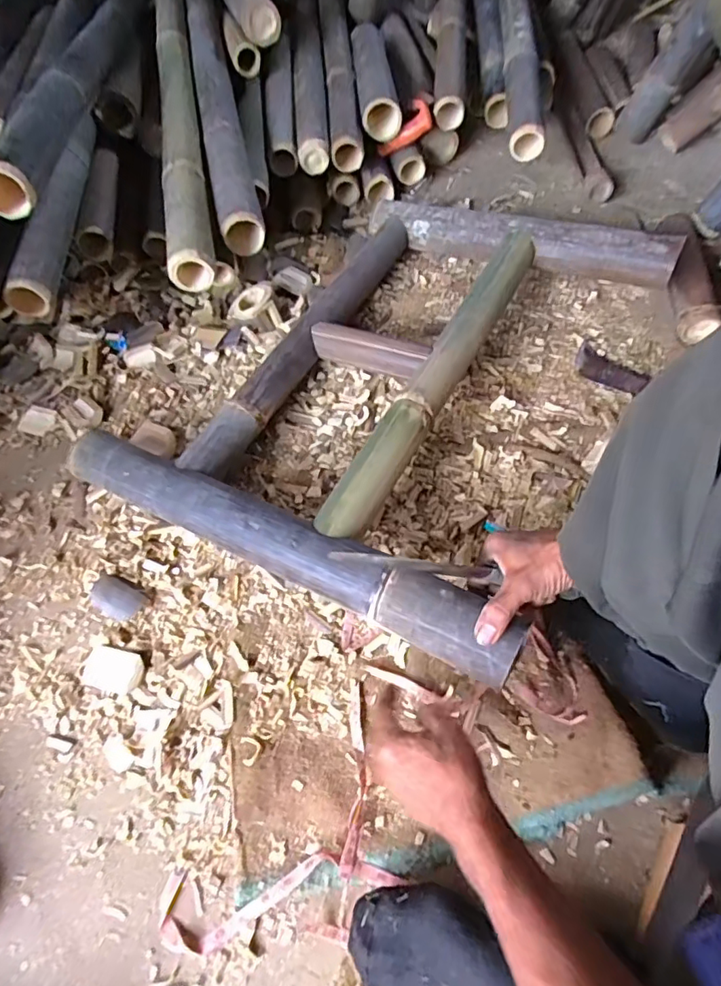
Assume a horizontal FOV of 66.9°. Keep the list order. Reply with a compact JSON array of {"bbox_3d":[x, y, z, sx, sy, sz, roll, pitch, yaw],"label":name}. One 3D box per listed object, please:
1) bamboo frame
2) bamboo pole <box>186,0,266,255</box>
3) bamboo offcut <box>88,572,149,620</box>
[{"bbox_3d":[0.044,-0.183,0.746,0.581,0.113,0.687,24,64,16],"label":"bamboo frame"},{"bbox_3d":[-0.326,-0.974,1.166,0.071,0.067,1.409,-12,60,-4],"label":"bamboo pole"},{"bbox_3d":[-0.302,0.128,0.674,0.070,0.011,0.046,18,62,13],"label":"bamboo offcut"}]

